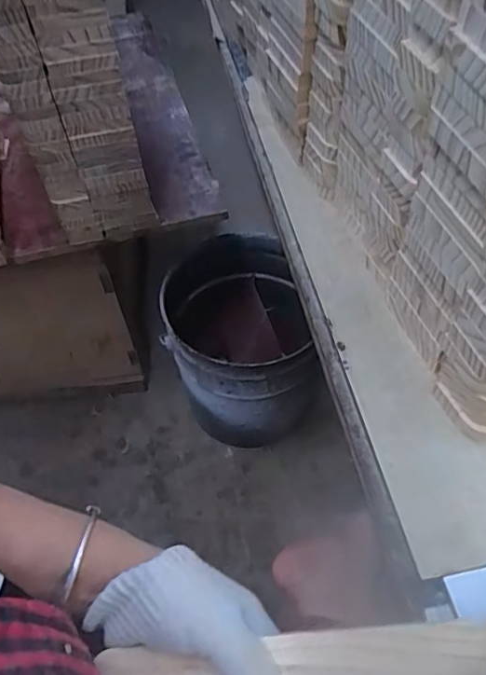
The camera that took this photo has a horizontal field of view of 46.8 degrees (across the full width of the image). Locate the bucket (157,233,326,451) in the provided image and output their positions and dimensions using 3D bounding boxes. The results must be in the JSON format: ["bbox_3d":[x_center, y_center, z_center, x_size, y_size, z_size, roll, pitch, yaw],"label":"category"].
[{"bbox_3d":[-0.004,0.024,1.092,0.256,0.336,0.295,-14,55,-7],"label":"bucket"}]

